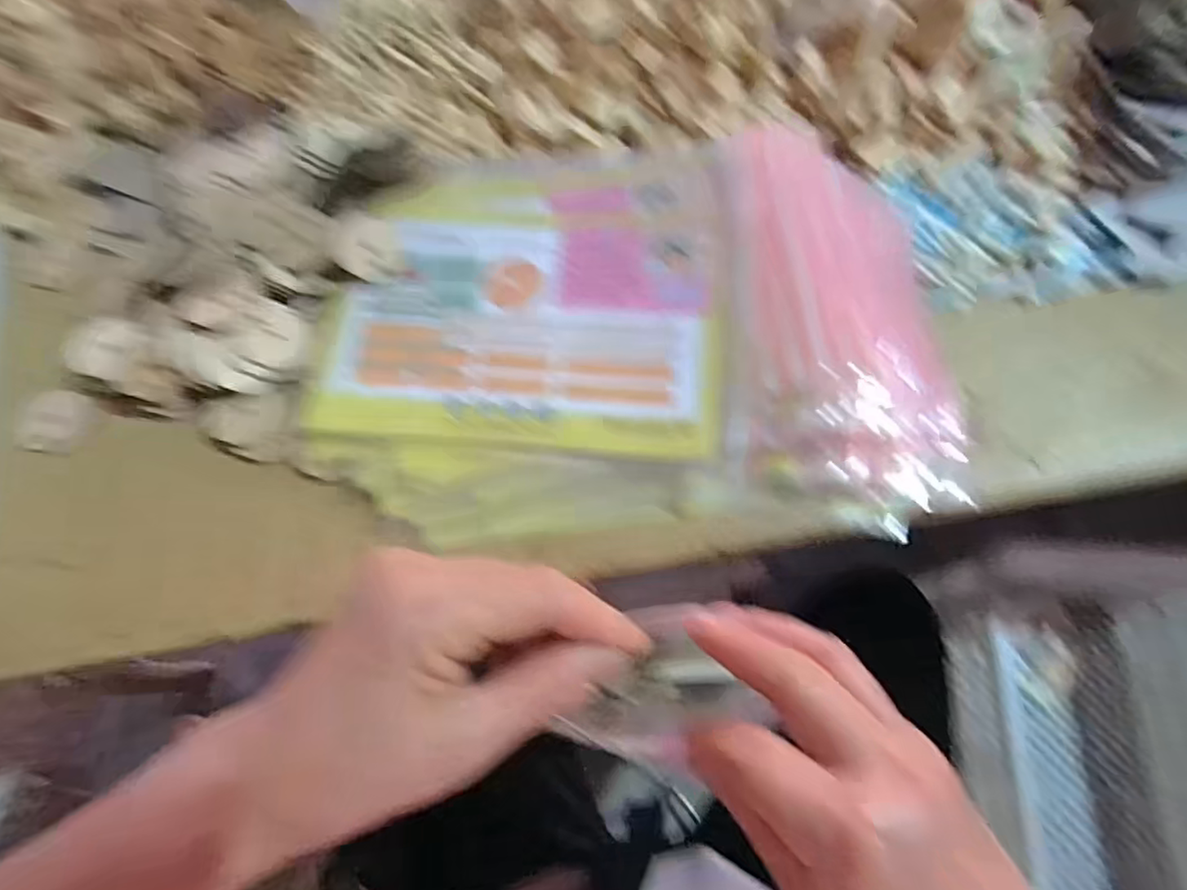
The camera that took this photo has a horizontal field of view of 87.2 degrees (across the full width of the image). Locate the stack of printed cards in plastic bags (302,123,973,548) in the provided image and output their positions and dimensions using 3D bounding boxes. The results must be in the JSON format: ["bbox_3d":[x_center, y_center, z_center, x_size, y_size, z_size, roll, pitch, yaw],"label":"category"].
[{"bbox_3d":[0.022,-0.067,0.326,0.315,0.049,0.218,-1,77,0],"label":"stack of printed cards in plastic bags"}]

